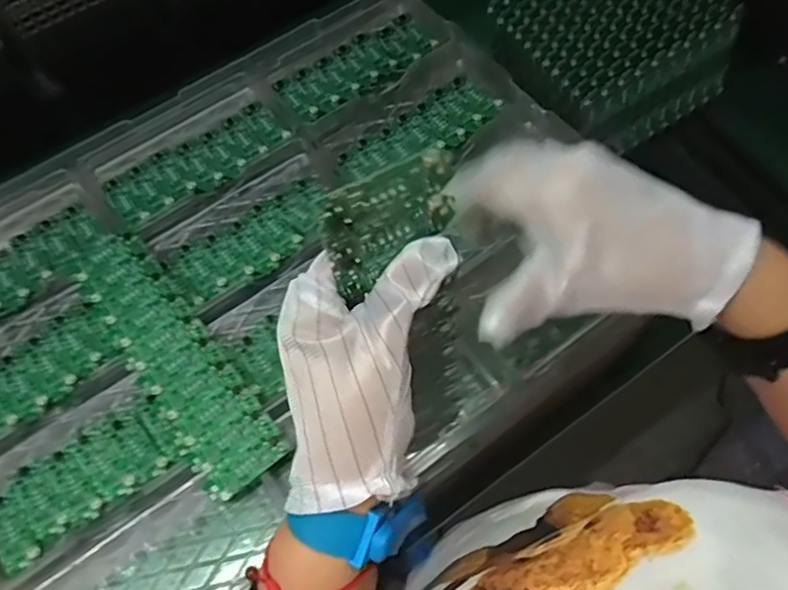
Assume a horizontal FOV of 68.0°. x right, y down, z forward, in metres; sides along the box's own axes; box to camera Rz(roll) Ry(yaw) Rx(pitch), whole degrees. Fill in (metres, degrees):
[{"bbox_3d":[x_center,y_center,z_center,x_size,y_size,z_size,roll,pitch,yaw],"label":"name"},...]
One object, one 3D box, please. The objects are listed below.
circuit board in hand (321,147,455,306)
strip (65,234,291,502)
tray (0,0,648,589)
[{"bbox_3d":[-0.001,-0.029,0.241,0.057,0.054,0.004,-27,52,-12],"label":"circuit board in hand"},{"bbox_3d":[-0.162,0.043,0.433,0.057,0.020,0.226,-36,70,-14],"label":"strip"},{"bbox_3d":[-0.100,-0.021,0.470,0.539,0.035,0.407,-35,70,-14],"label":"tray"}]

